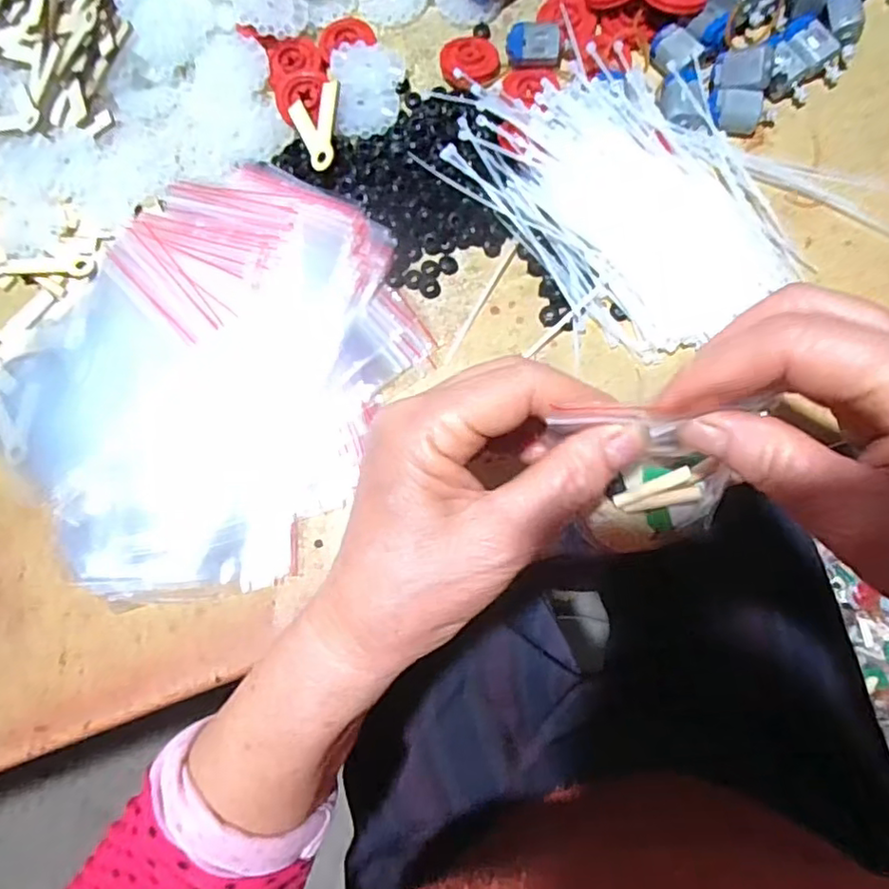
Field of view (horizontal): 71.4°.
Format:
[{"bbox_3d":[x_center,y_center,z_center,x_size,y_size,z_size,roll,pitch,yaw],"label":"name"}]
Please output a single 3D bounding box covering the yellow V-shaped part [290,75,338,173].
[{"bbox_3d":[-0.065,-0.168,0.328,0.028,0.008,0.045,-15,81,3],"label":"yellow V-shaped part"}]

